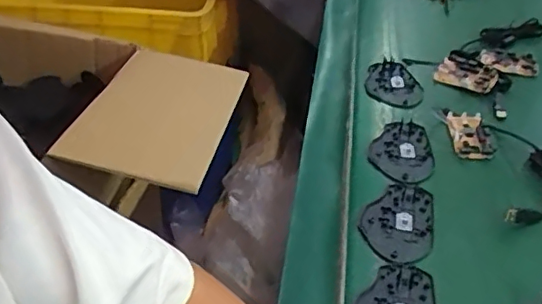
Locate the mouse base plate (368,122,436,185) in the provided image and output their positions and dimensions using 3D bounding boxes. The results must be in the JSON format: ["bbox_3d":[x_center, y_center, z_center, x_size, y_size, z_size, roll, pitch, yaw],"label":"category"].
[{"bbox_3d":[0.162,0.001,0.687,0.079,0.011,0.114,23,44,24],"label":"mouse base plate"}]

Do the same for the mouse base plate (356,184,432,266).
[{"bbox_3d":[0.132,0.074,0.588,0.072,0.006,0.111,12,42,13],"label":"mouse base plate"}]

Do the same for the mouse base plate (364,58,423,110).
[{"bbox_3d":[0.176,-0.094,0.810,0.079,0.013,0.119,9,41,9],"label":"mouse base plate"}]

